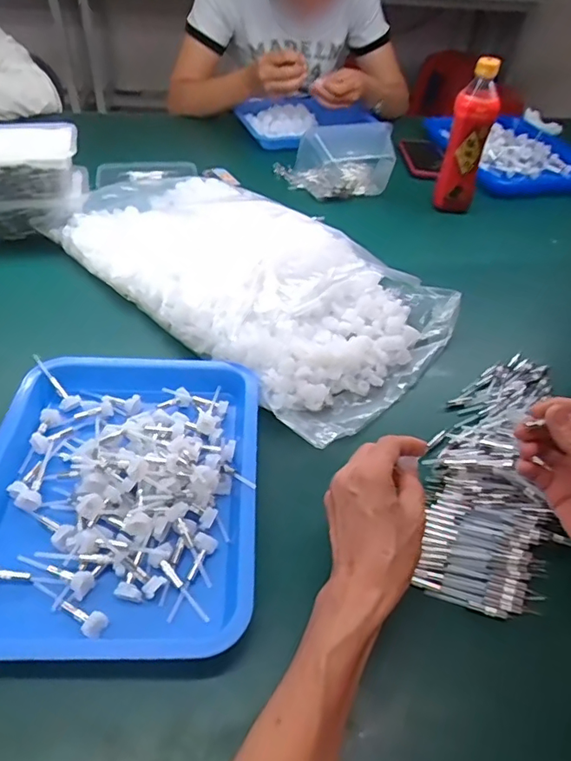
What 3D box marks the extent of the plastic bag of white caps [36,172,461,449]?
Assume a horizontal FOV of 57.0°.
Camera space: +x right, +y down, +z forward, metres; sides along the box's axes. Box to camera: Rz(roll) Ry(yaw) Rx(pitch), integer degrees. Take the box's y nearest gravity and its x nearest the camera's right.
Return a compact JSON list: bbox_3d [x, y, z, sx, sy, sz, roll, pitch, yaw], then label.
[{"bbox_3d":[-0.048,-0.154,0.659,0.511,0.082,0.278,37,53,28],"label":"plastic bag of white caps"}]

